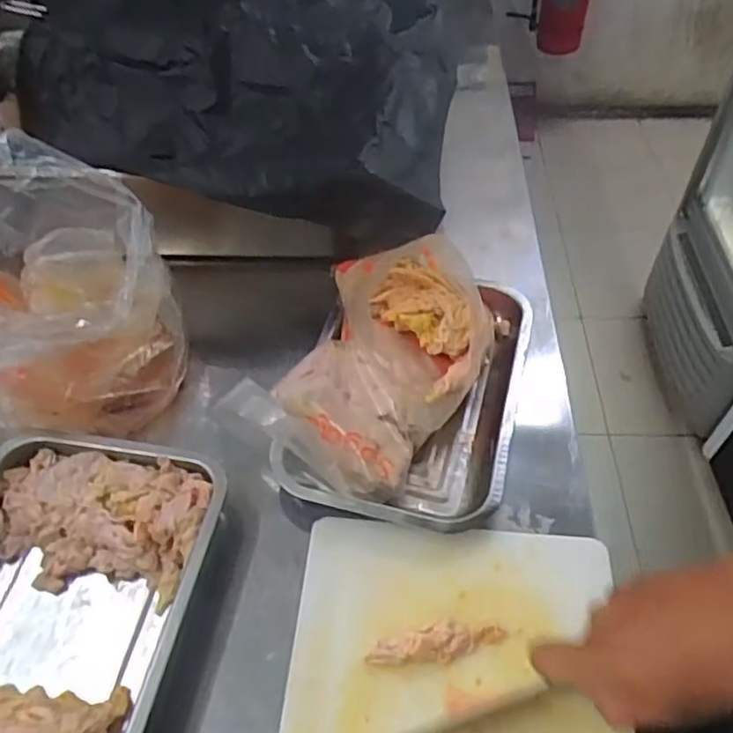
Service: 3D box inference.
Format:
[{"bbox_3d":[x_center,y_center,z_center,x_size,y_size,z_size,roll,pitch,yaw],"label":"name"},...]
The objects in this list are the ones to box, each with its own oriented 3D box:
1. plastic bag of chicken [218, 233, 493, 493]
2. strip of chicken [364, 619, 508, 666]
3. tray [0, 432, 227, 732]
[{"bbox_3d":[0.015,-0.016,0.605,0.169,0.079,0.275,18,53,15],"label":"plastic bag of chicken"},{"bbox_3d":[0.053,0.205,0.484,0.101,0.017,0.027,-14,52,-10],"label":"strip of chicken"},{"bbox_3d":[-0.254,0.203,0.500,0.224,0.064,0.304,7,51,7],"label":"tray"}]

